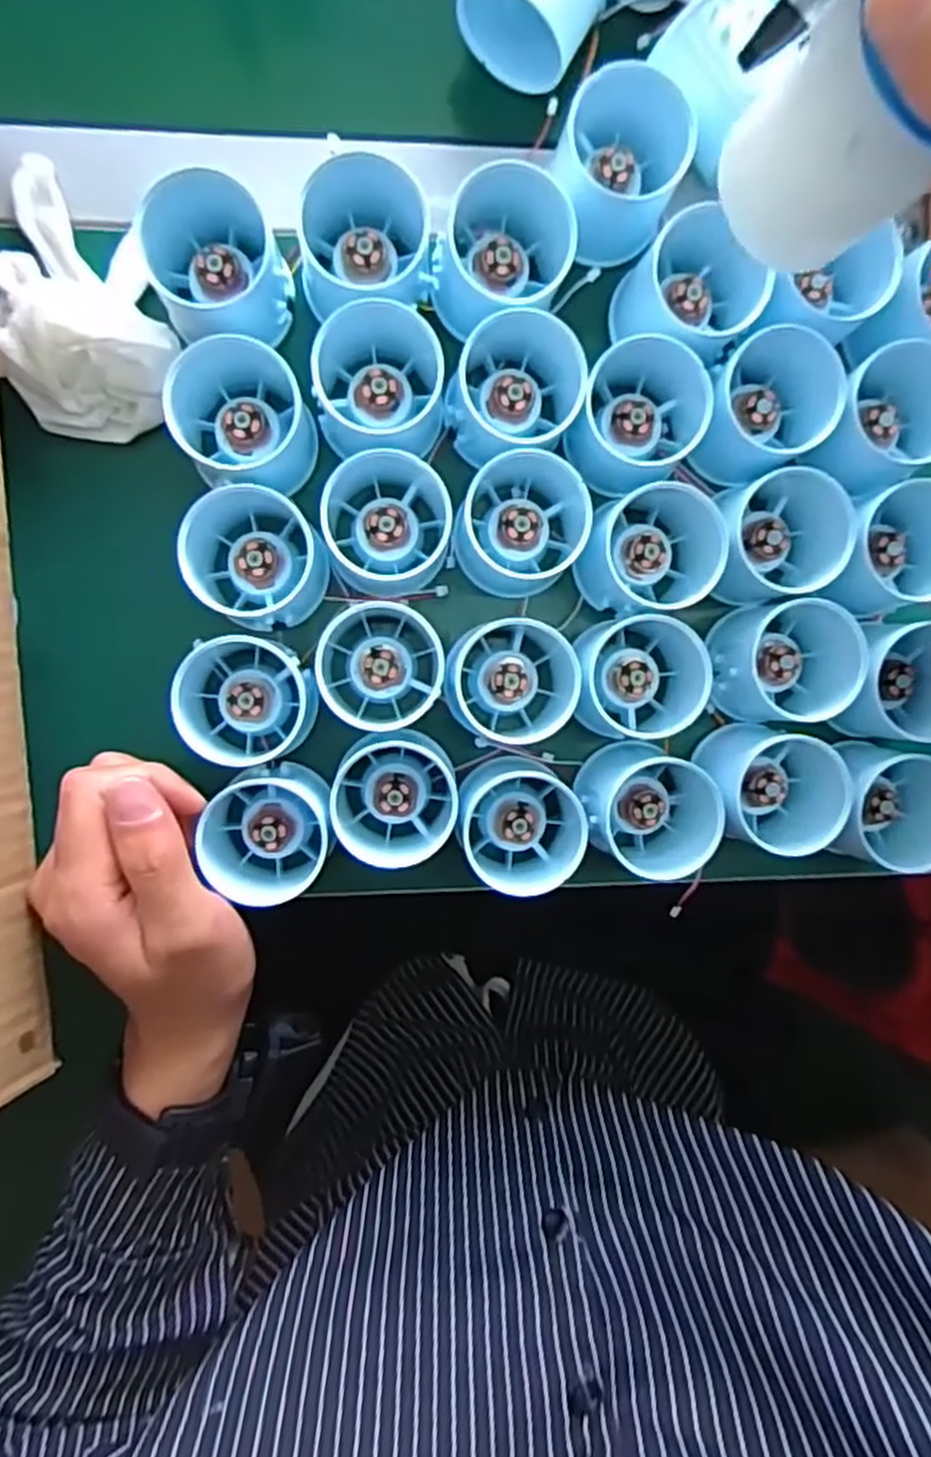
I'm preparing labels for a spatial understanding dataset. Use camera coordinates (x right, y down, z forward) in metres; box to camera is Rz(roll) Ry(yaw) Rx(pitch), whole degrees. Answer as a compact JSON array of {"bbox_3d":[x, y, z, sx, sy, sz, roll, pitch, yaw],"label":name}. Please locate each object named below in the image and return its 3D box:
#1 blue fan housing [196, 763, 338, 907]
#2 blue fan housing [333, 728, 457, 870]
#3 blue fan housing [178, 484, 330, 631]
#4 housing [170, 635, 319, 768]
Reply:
[{"bbox_3d":[-0.085,0.045,0.344,0.061,0.045,0.054,-38,96,-2],"label":"blue fan housing"},{"bbox_3d":[-0.030,0.030,0.347,0.053,0.047,0.052,1,93,-6],"label":"blue fan housing"},{"bbox_3d":[-0.087,-0.070,0.336,0.053,0.048,0.055,0,94,-6],"label":"blue fan housing"},{"bbox_3d":[-0.094,-0.014,0.338,0.052,0.049,0.059,-35,96,-3],"label":"housing"}]

